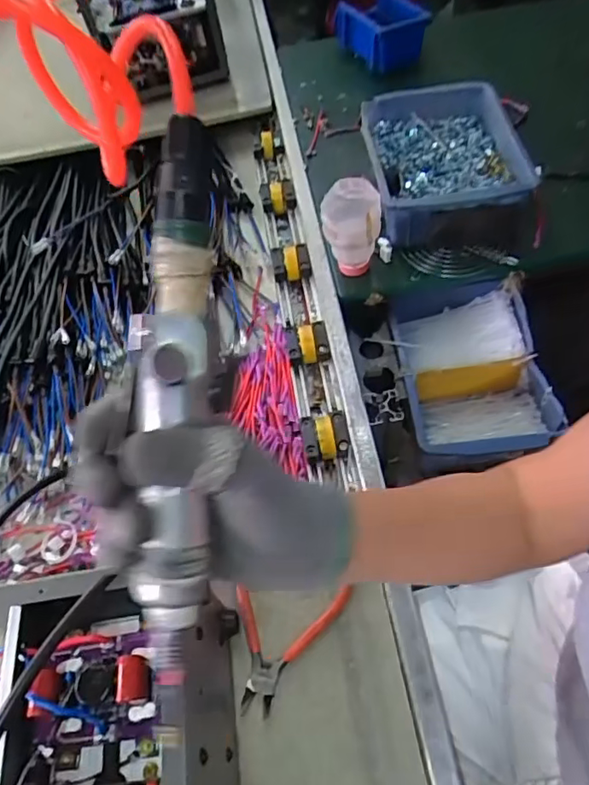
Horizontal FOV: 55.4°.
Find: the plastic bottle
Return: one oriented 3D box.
[{"bbox_3d":[0.067,-0.188,0.669,0.068,0.105,0.062,-1,56,7],"label":"plastic bottle"}]

